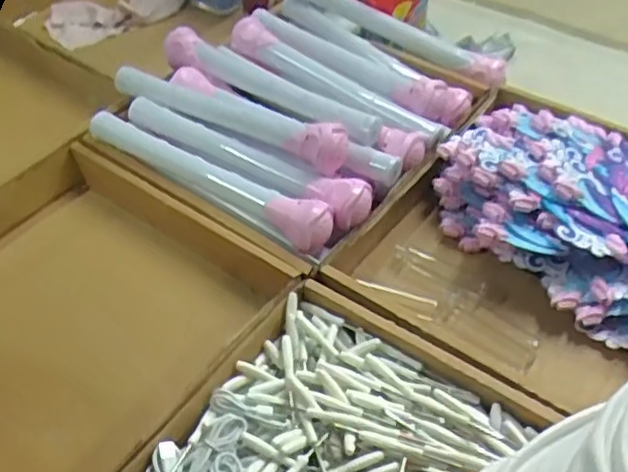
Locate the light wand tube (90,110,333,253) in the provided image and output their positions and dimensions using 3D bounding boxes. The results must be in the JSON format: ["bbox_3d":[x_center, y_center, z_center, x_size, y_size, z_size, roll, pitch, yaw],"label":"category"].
[{"bbox_3d":[-0.114,-0.064,0.711,0.307,0.048,0.053,26,53,24],"label":"light wand tube"}]

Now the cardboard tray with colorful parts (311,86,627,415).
[{"bbox_3d":[0.257,-0.003,0.680,0.359,0.103,0.390,27,53,24],"label":"cardboard tray with colorful parts"}]

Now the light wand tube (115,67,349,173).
[{"bbox_3d":[-0.104,-0.144,0.734,0.298,0.046,0.038,22,51,21],"label":"light wand tube"}]

